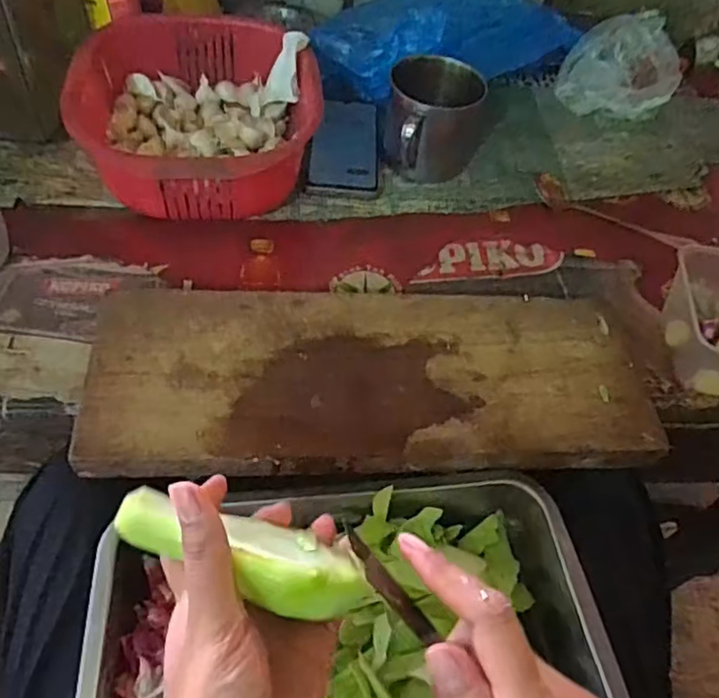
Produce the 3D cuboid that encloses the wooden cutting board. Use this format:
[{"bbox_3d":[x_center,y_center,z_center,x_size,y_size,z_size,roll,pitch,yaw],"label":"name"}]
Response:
[{"bbox_3d":[0.011,0.022,0.490,0.407,0.037,0.150,-1,53,-6],"label":"wooden cutting board"}]

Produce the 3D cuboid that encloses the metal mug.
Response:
[{"bbox_3d":[0.072,-0.225,0.650,0.091,0.096,0.100,15,51,3],"label":"metal mug"}]

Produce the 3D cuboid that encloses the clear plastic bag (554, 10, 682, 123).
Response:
[{"bbox_3d":[0.326,-0.350,0.789,0.129,0.074,0.148,24,53,11],"label":"clear plastic bag"}]

